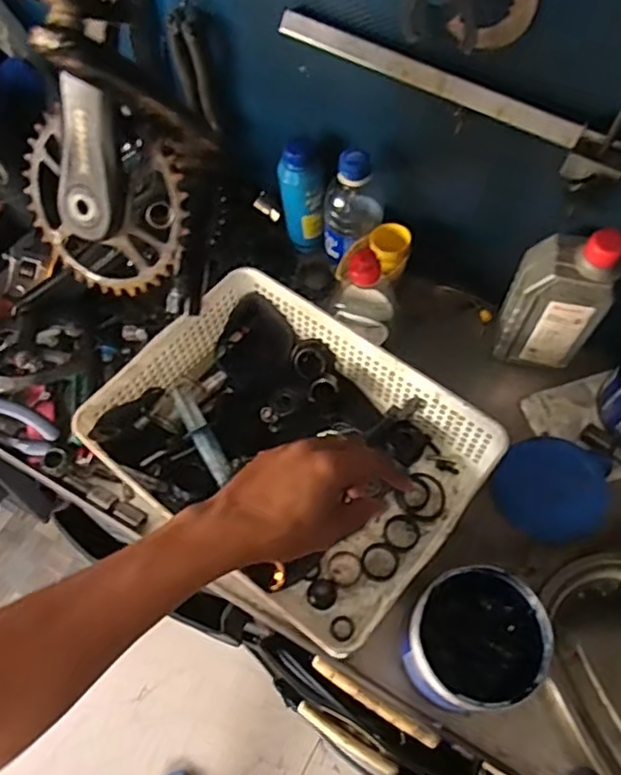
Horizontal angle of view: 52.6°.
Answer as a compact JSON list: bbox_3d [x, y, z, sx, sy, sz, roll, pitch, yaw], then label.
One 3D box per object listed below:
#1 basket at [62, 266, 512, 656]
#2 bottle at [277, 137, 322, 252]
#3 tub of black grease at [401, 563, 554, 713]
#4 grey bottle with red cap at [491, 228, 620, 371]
[{"bbox_3d":[-0.018,0.054,0.605,0.327,0.076,0.243,34,68,18],"label":"basket"},{"bbox_3d":[-0.011,-0.206,0.682,0.036,0.134,0.034,-18,63,-8],"label":"bottle"},{"bbox_3d":[0.132,0.205,0.510,0.103,0.083,0.097,-1,62,1],"label":"tub of black grease"},{"bbox_3d":[0.237,-0.083,0.606,0.086,0.175,0.052,15,64,9],"label":"grey bottle with red cap"}]

